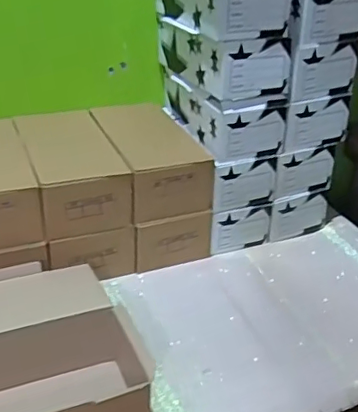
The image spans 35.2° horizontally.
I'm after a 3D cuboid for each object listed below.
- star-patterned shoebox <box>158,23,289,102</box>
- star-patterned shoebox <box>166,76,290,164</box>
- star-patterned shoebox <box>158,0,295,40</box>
[{"bbox_3d":[0.069,-0.264,0.965,0.131,0.098,0.253,-9,32,-21],"label":"star-patterned shoebox"},{"bbox_3d":[0.075,-0.177,1.015,0.129,0.095,0.246,-9,32,-21],"label":"star-patterned shoebox"},{"bbox_3d":[0.066,-0.344,0.912,0.143,0.089,0.265,-8,32,-19],"label":"star-patterned shoebox"}]

